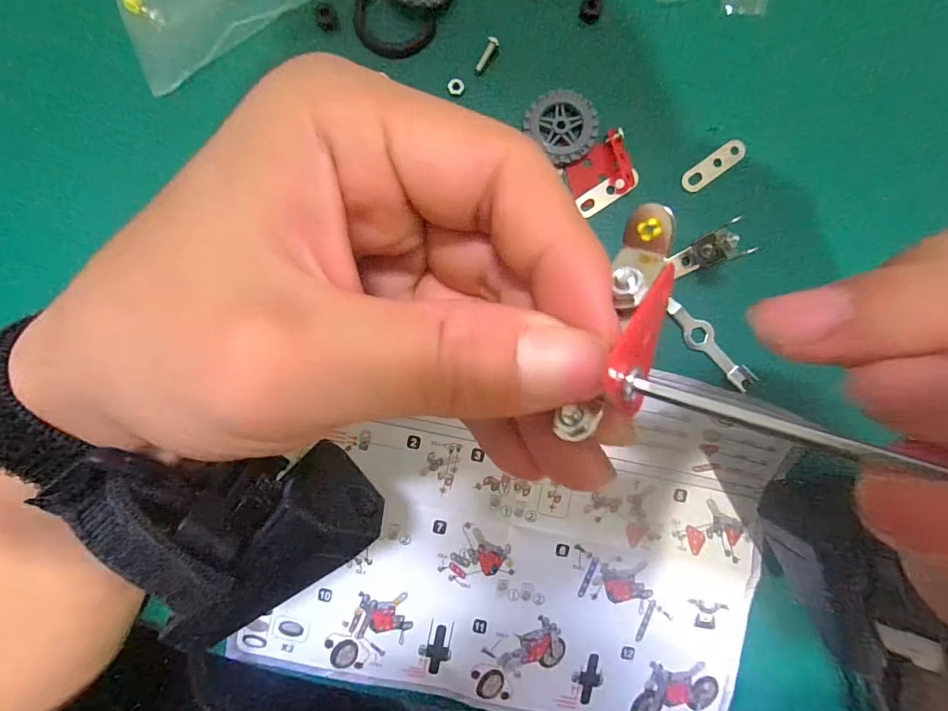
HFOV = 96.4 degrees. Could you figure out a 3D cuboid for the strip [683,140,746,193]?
[{"bbox_3d":[0.112,-0.089,0.197,0.033,0.004,0.010,-37,92,-4],"label":"strip"}]

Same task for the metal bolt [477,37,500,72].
[{"bbox_3d":[0.006,-0.138,0.194,0.005,0.004,0.015,33,106,-1],"label":"metal bolt"}]

